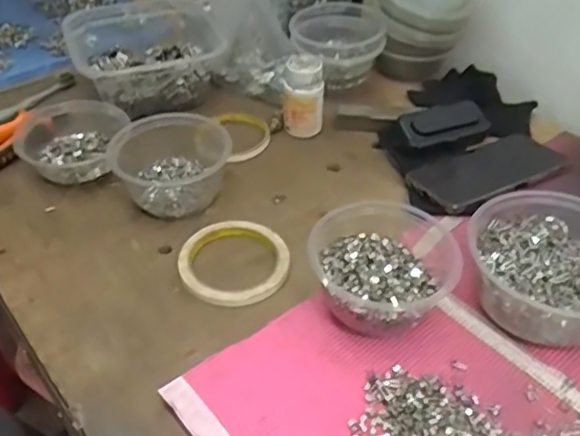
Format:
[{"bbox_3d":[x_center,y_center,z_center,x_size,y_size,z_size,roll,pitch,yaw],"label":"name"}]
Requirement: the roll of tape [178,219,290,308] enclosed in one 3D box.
[{"bbox_3d":[-0.050,0.037,0.557,0.095,0.011,0.105,4,42,3],"label":"roll of tape"}]

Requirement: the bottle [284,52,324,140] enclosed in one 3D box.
[{"bbox_3d":[0.015,-0.135,0.698,0.044,0.084,0.046,1,43,1],"label":"bottle"}]

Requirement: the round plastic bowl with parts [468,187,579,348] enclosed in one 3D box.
[{"bbox_3d":[0.213,0.036,0.500,0.128,0.061,0.130,1,42,-1],"label":"round plastic bowl with parts"}]

